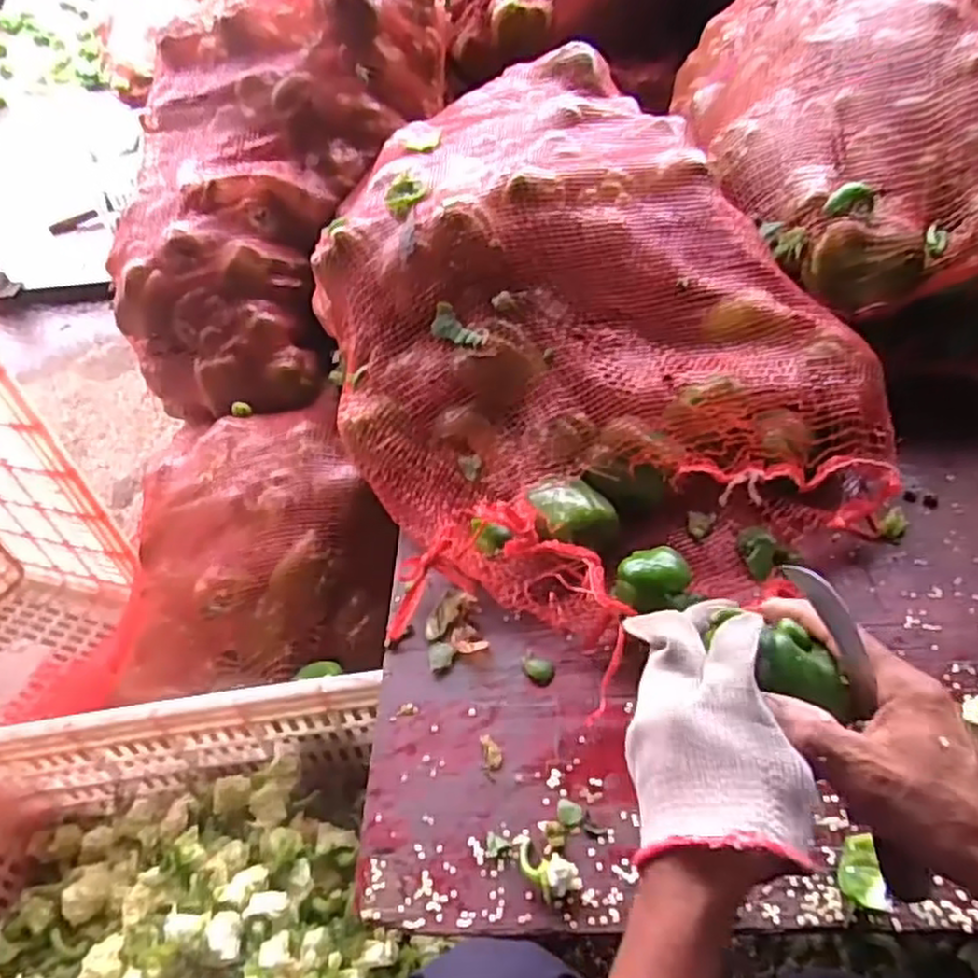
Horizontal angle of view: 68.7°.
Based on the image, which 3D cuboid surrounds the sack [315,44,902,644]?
[{"bbox_3d":[0.071,-0.200,0.769,0.465,0.241,0.668,-14,47,-6],"label":"sack"}]

